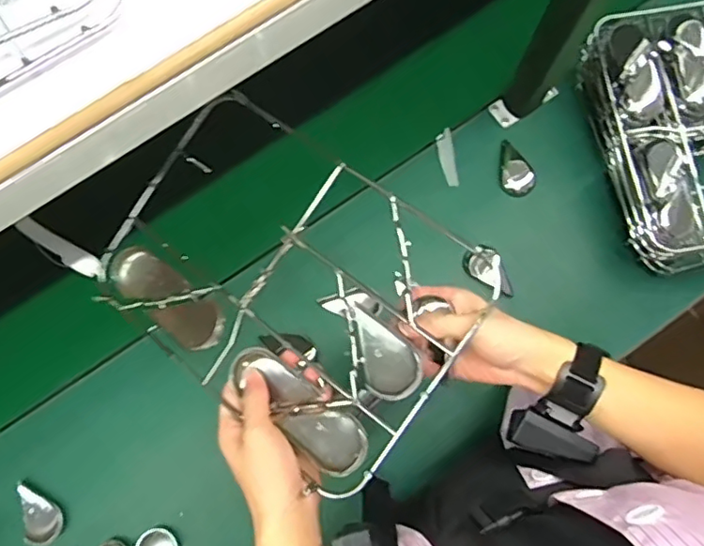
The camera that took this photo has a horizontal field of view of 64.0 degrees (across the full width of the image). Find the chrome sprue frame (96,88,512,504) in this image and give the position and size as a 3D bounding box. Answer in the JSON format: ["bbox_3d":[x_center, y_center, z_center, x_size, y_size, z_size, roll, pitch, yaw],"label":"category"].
[{"bbox_3d":[-0.062,0.004,0.495,0.322,0.039,0.230,34,89,19],"label":"chrome sprue frame"}]

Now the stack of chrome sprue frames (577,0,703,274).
[{"bbox_3d":[0.461,-0.187,0.749,0.249,0.072,0.340,-11,79,-2],"label":"stack of chrome sprue frames"}]

